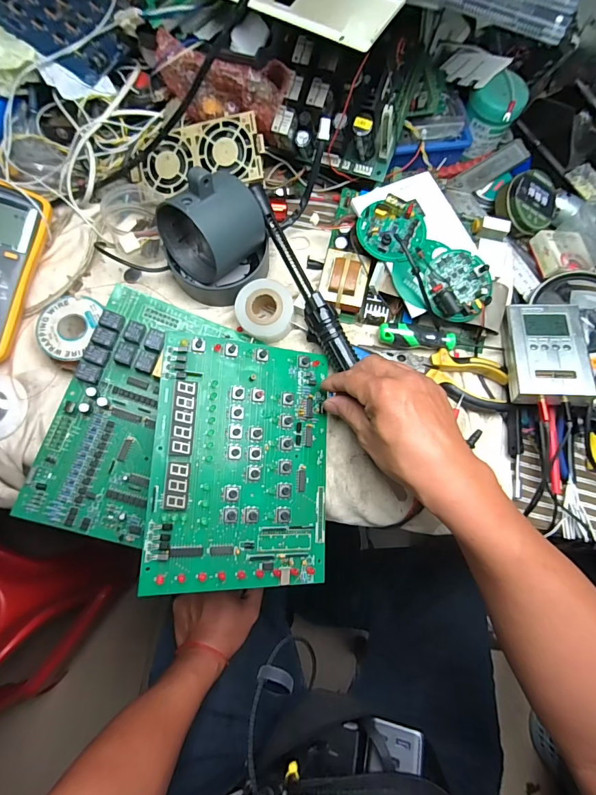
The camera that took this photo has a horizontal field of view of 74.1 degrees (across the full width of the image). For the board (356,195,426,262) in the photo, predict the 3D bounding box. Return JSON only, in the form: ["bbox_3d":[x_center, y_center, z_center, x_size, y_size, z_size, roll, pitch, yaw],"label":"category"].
[{"bbox_3d":[0.098,-0.175,0.409,0.069,0.027,0.067,1,76,-4],"label":"board"}]

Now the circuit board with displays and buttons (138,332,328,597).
[{"bbox_3d":[-0.045,0.055,0.354,0.158,0.009,0.213,7,78,-22],"label":"circuit board with displays and buttons"}]

